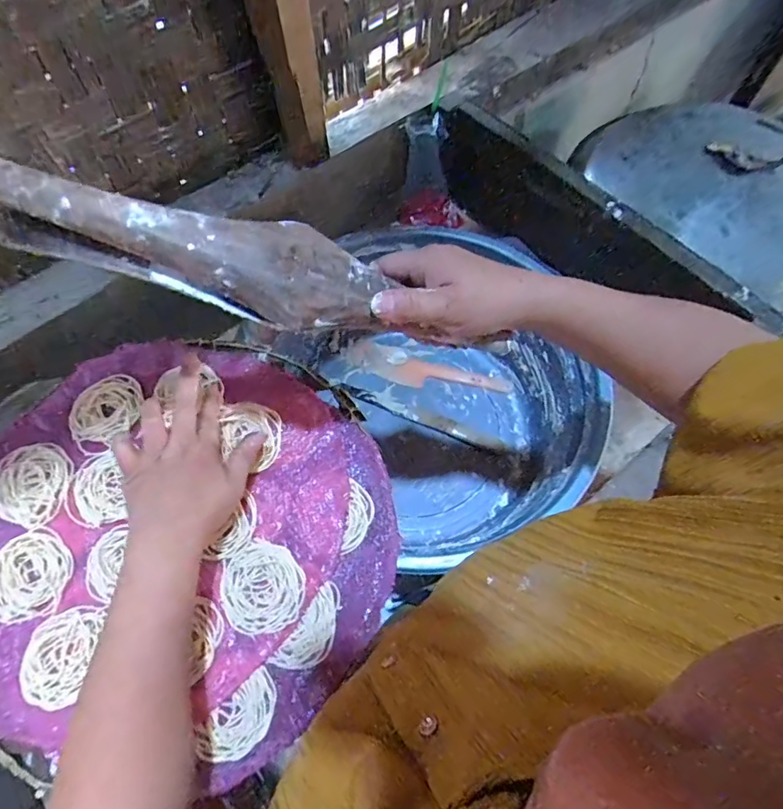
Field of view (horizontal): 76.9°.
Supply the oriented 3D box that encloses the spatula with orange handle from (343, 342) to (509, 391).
[{"bbox_3d":[0.054,-0.044,0.739,0.240,0.012,0.052,16,68,7],"label":"spatula with orange handle"}]

